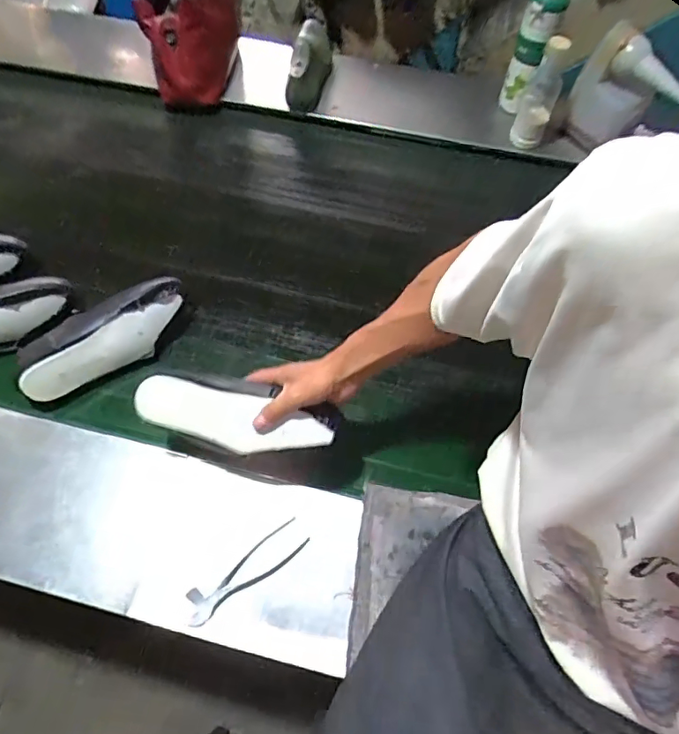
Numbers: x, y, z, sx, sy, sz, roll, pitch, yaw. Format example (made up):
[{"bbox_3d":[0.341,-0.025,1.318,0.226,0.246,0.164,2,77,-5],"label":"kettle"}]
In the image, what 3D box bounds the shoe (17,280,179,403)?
[{"bbox_3d":[-0.375,-0.045,0.833,0.280,0.094,0.081,-32,67,-15],"label":"shoe"}]

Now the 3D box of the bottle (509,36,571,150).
[{"bbox_3d":[0.406,-0.542,1.046,0.067,0.195,0.059,24,65,12],"label":"bottle"}]

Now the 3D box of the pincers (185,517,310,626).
[{"bbox_3d":[-0.124,0.272,0.695,0.178,0.013,0.046,-33,67,-16],"label":"pincers"}]

